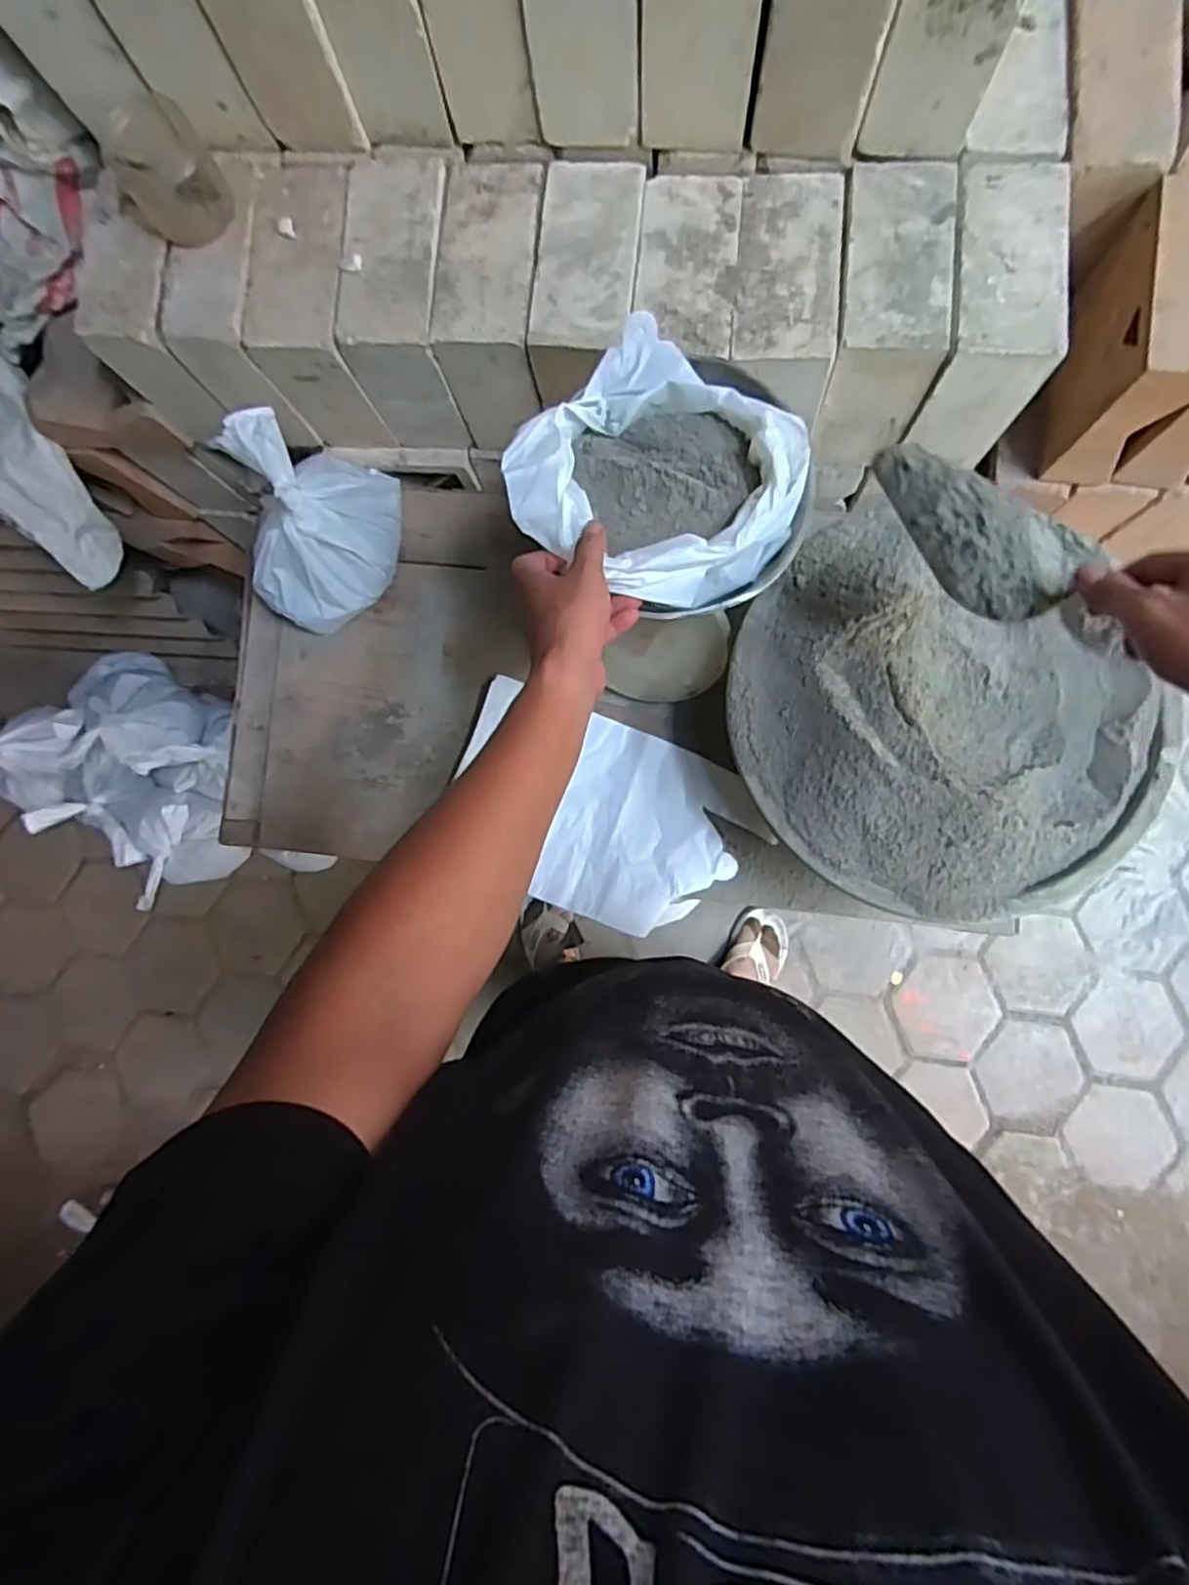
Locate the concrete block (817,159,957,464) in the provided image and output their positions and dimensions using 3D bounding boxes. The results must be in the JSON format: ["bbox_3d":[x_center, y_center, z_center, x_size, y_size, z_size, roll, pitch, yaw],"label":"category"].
[{"bbox_3d":[0.302,-0.506,0.763,0.100,0.175,0.204,4,83,5],"label":"concrete block"}]

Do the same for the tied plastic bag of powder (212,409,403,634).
[{"bbox_3d":[-0.347,-0.330,0.814,0.160,0.231,0.218,13,84,6],"label":"tied plastic bag of powder"}]

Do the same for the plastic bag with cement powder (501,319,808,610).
[{"bbox_3d":[0.054,-0.268,0.605,0.220,0.090,0.216,39,87,8],"label":"plastic bag with cement powder"}]

